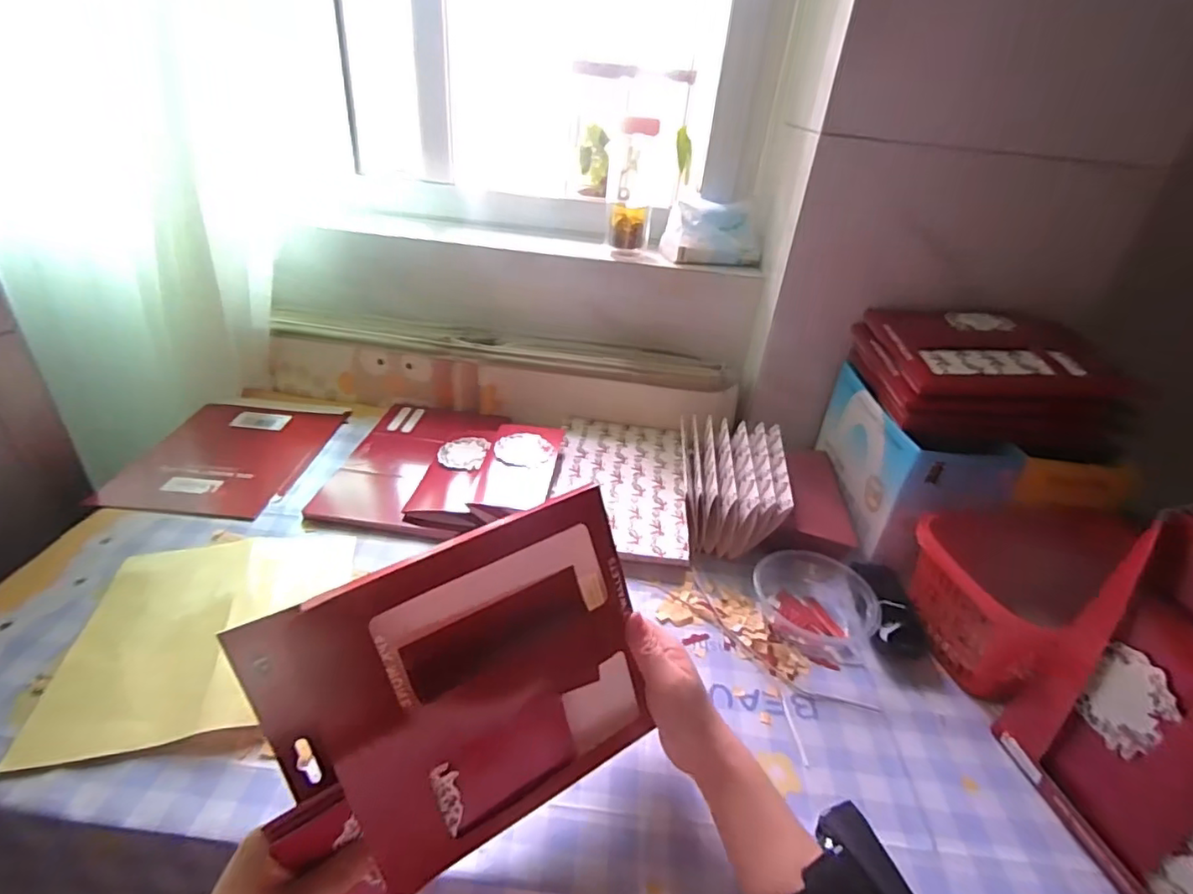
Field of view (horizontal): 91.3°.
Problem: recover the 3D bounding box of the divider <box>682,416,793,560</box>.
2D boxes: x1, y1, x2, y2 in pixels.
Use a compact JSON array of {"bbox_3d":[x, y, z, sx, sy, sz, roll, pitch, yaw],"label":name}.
[{"bbox_3d":[0.160,0.045,0.694,0.118,0.078,0.179,8,33,3],"label":"divider"}]

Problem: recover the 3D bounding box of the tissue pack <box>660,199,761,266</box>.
[{"bbox_3d":[0.171,-0.317,0.860,0.143,0.074,0.086,2,33,-6],"label":"tissue pack"}]

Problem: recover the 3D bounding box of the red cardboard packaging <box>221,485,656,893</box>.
[{"bbox_3d":[-0.077,0.154,0.376,0.226,0.190,0.027,-22,8,-24],"label":"red cardboard packaging"}]

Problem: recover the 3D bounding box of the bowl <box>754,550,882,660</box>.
[{"bbox_3d":[0.216,0.147,0.575,0.101,0.056,0.098,4,33,-3],"label":"bowl"}]

